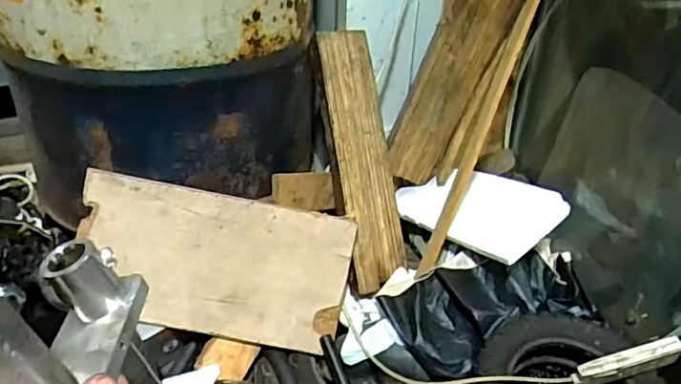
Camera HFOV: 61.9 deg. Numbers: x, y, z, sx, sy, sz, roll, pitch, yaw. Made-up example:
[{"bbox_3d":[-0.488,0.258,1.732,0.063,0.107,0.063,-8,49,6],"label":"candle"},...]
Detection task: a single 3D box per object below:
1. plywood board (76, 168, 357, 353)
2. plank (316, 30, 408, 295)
[{"bbox_3d":[-0.209,0.121,0.948,0.436,0.227,0.011,11,3,-3],"label":"plywood board"},{"bbox_3d":[0.040,-0.069,1.022,0.099,0.473,0.019,-7,-10,-14],"label":"plank"}]

